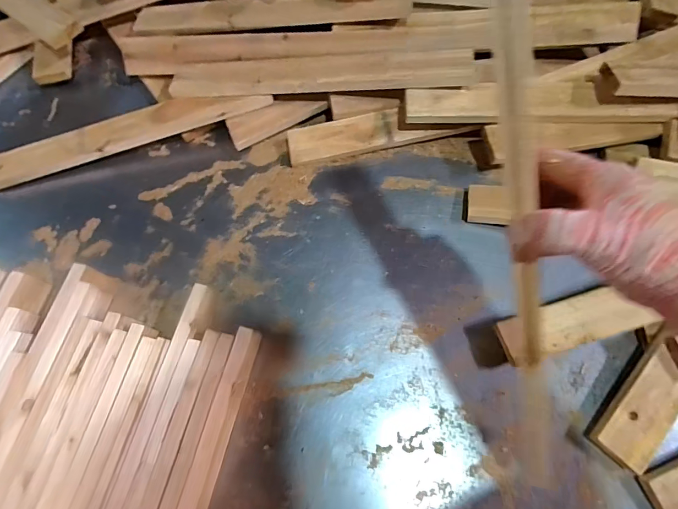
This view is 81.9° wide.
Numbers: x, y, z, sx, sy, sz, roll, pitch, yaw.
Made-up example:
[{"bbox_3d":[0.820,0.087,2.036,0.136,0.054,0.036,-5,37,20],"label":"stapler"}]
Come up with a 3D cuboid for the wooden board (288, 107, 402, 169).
[{"bbox_3d":[0.008,-0.193,0.648,0.182,0.010,0.060,-13,93,2],"label":"wooden board"}]

